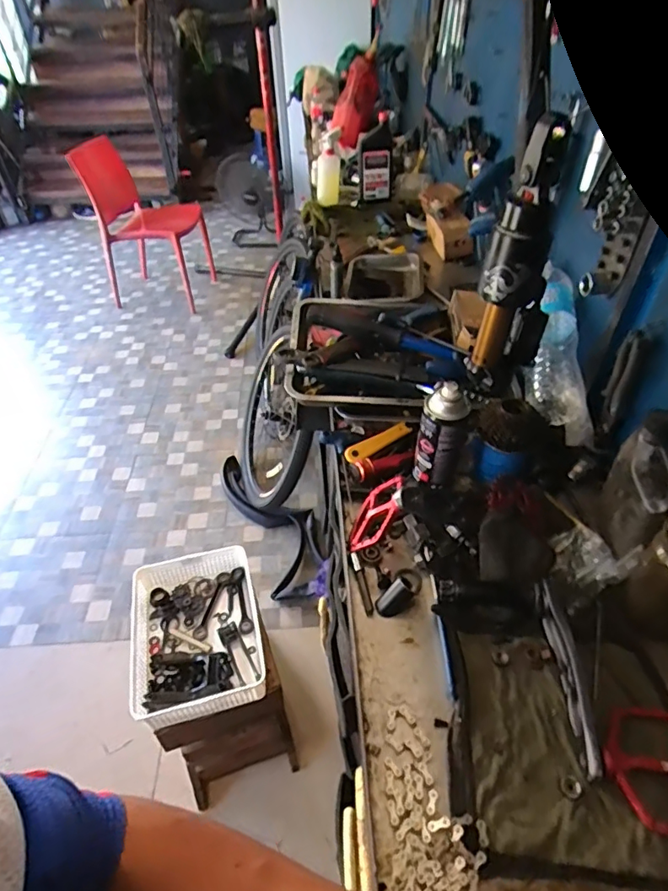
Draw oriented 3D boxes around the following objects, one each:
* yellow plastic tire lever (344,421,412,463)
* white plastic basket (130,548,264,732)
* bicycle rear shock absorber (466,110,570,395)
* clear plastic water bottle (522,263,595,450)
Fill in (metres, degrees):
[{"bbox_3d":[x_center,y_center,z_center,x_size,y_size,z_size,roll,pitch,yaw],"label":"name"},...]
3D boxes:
[{"bbox_3d":[0.071,-0.004,0.819,0.125,0.010,0.026,-26,91,-21],"label":"yellow plastic tire lever"},{"bbox_3d":[-0.292,0.388,1.075,0.266,0.065,0.338,-12,45,-10],"label":"white plastic basket"},{"bbox_3d":[0.186,-0.168,0.509,0.072,0.261,0.042,-31,51,-27],"label":"bicycle rear shock absorber"},{"bbox_3d":[0.364,-0.161,0.849,0.101,0.066,0.347,4,73,6],"label":"clear plastic water bottle"}]

